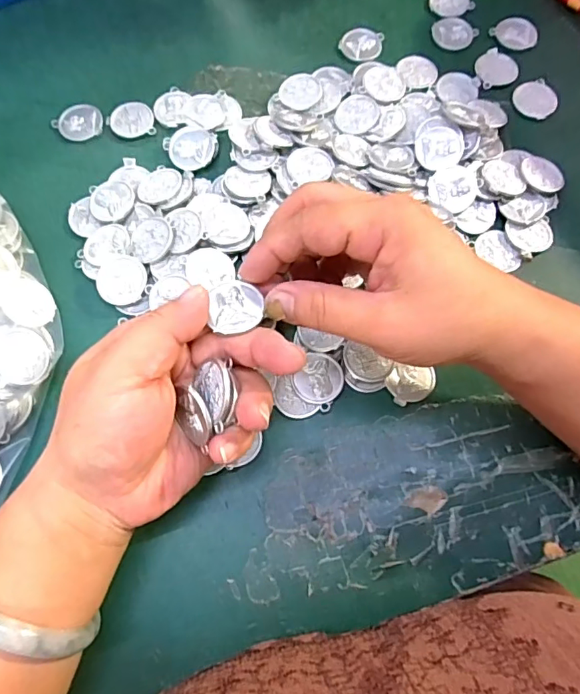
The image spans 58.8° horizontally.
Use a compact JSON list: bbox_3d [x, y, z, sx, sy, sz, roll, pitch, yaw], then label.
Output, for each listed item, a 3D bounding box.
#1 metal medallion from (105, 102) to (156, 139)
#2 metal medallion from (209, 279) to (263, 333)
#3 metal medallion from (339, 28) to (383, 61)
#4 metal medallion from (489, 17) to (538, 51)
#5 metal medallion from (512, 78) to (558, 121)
[{"bbox_3d":[-0.109,-0.156,0.350,0.030,0.004,0.029,-12,72,-5],"label":"metal medallion"},{"bbox_3d":[-0.024,-0.020,0.235,0.023,0.005,0.025,-6,72,-3],"label":"metal medallion"},{"bbox_3d":[0.052,-0.220,0.373,0.030,0.004,0.028,15,72,4],"label":"metal medallion"},{"bbox_3d":[0.164,-0.229,0.375,0.033,0.004,0.025,28,73,8],"label":"metal medallion"},{"bbox_3d":[0.169,-0.171,0.355,0.028,0.005,0.029,0,71,-1],"label":"metal medallion"}]

